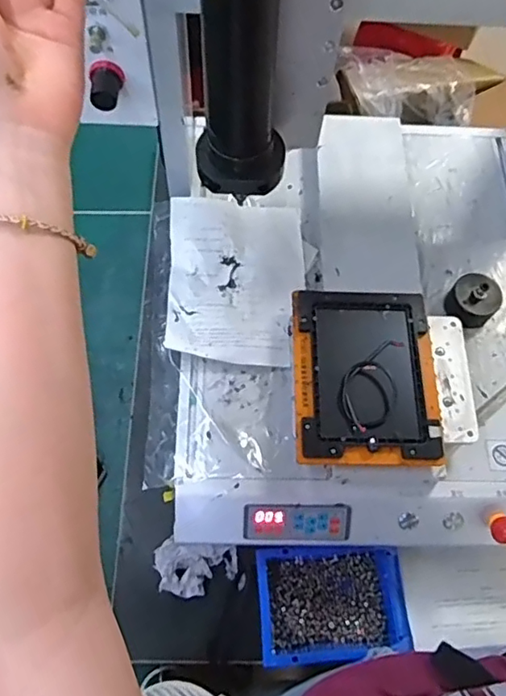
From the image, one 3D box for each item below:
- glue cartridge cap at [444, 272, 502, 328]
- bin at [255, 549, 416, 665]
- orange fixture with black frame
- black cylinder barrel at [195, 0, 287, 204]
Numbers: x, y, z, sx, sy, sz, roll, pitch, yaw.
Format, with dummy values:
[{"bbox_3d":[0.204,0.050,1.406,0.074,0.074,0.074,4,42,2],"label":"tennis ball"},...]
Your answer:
[{"bbox_3d":[0.264,-0.055,0.679,0.055,0.052,0.054,1,66,-2],"label":"glue cartridge cap"},{"bbox_3d":[0.095,0.300,0.659,0.178,0.075,0.118,0,67,-3],"label":"bin"},{"bbox_3d":[0.121,0.026,0.605,0.152,0.019,0.198,1,67,-3],"label":"orange fixture with black frame"},{"bbox_3d":[-0.008,-0.218,0.415,0.075,0.247,0.063,-16,66,-7],"label":"black cylinder barrel"}]

